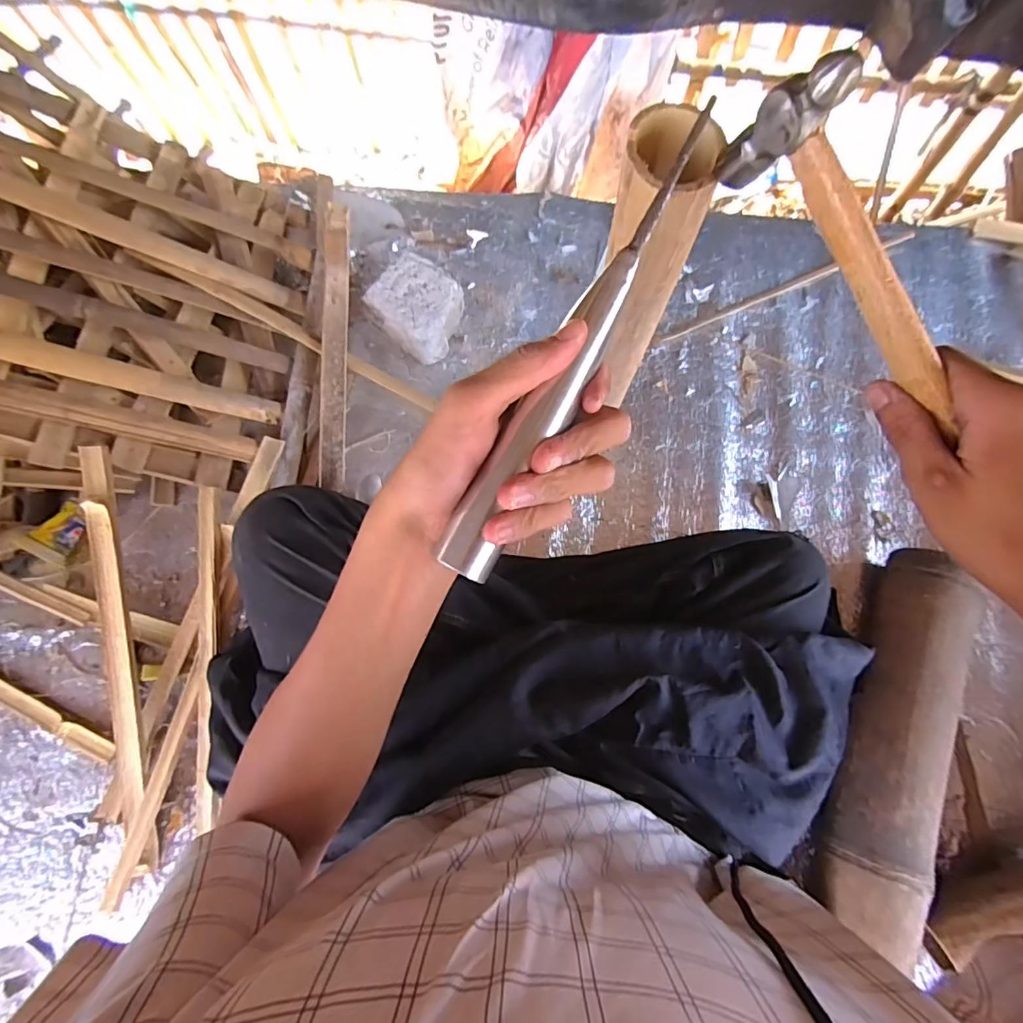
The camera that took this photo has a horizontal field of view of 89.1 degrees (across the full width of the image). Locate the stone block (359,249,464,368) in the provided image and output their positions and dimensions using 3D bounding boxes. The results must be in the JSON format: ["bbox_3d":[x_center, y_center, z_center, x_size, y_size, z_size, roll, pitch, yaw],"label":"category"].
[{"bbox_3d":[-0.141,-0.310,0.810,0.133,0.083,0.118,41,80,9],"label":"stone block"}]

